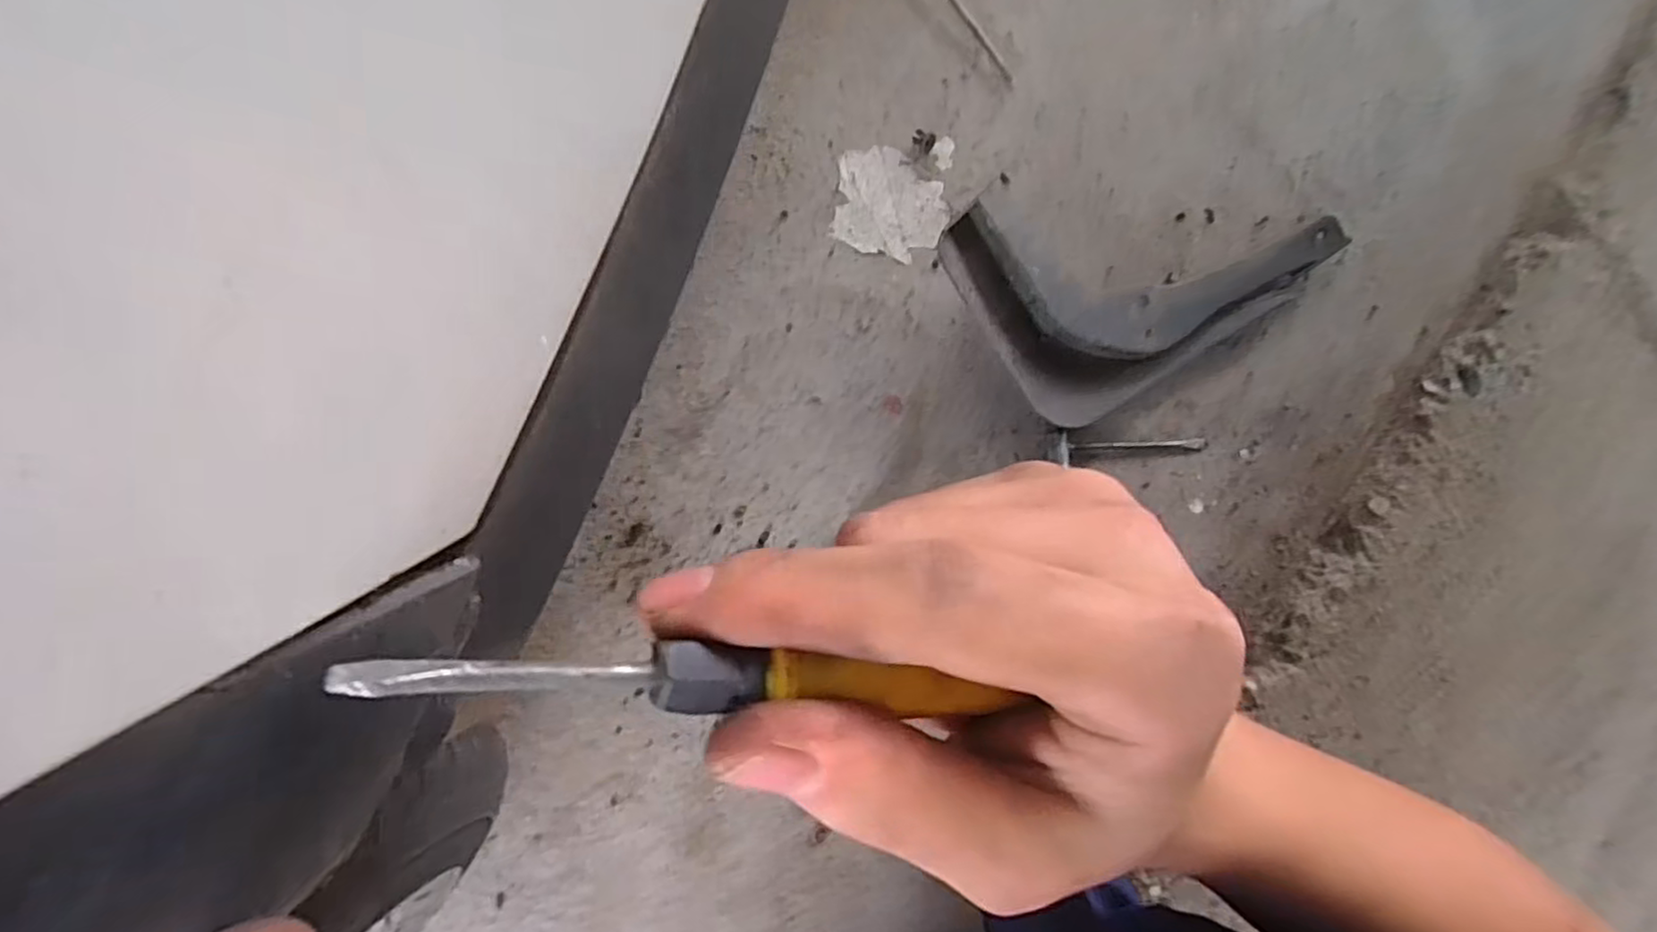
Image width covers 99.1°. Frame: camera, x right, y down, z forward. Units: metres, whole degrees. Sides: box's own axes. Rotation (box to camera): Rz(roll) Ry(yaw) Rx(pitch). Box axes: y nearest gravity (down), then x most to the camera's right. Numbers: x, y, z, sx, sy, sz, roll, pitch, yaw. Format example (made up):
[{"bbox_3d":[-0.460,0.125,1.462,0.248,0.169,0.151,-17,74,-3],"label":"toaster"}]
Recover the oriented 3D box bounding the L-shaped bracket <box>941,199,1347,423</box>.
[{"bbox_3d":[0.258,-0.166,0.579,0.301,0.072,0.181,-29,86,-4],"label":"L-shaped bracket"}]

